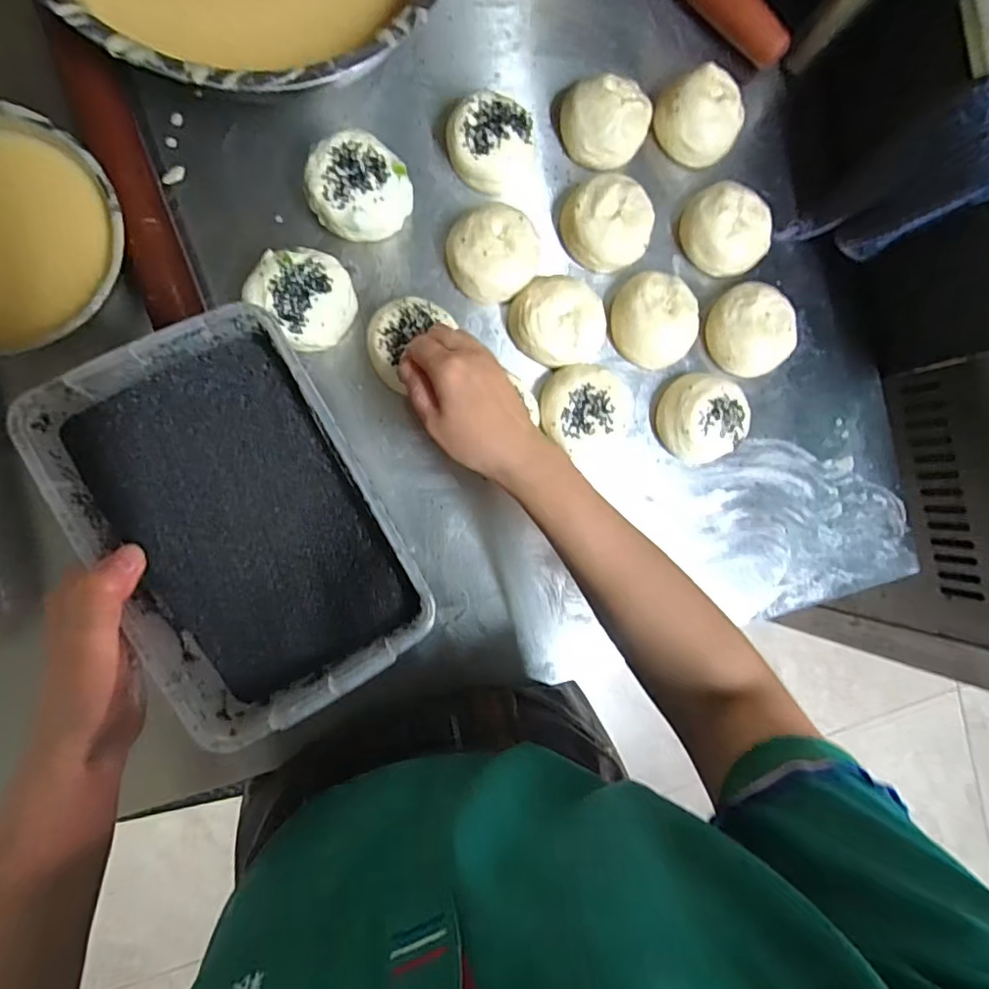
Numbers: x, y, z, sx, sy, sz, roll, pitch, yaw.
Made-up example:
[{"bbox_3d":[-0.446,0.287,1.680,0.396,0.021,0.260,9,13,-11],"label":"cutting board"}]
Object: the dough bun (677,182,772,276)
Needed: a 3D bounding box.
[{"bbox_3d":[0.213,-0.244,0.523,0.079,0.049,0.072,4,89,-10],"label":"dough bun"}]

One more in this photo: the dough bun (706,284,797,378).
[{"bbox_3d":[0.241,-0.154,0.526,0.074,0.037,0.084,-5,90,-10],"label":"dough bun"}]

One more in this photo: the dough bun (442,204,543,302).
[{"bbox_3d":[-0.001,-0.206,0.484,0.076,0.039,0.073,0,90,-10],"label":"dough bun"}]

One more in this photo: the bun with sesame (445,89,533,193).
[{"bbox_3d":[-0.002,-0.301,0.482,0.076,0.042,0.071,8,88,-10],"label":"bun with sesame"}]

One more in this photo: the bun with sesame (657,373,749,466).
[{"bbox_3d":[0.191,-0.071,0.517,0.077,0.044,0.079,0,90,-10],"label":"bun with sesame"}]

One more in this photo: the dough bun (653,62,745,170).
[{"bbox_3d":[0.186,-0.343,0.517,0.071,0.046,0.069,0,90,-10],"label":"dough bun"}]

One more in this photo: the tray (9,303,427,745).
[{"bbox_3d":[-0.137,0.016,0.313,0.135,0.054,0.210,-29,95,-5],"label":"tray"}]

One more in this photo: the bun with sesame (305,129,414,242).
[{"bbox_3d":[-0.111,-0.245,0.459,0.073,0.049,0.075,0,90,-10],"label":"bun with sesame"}]

